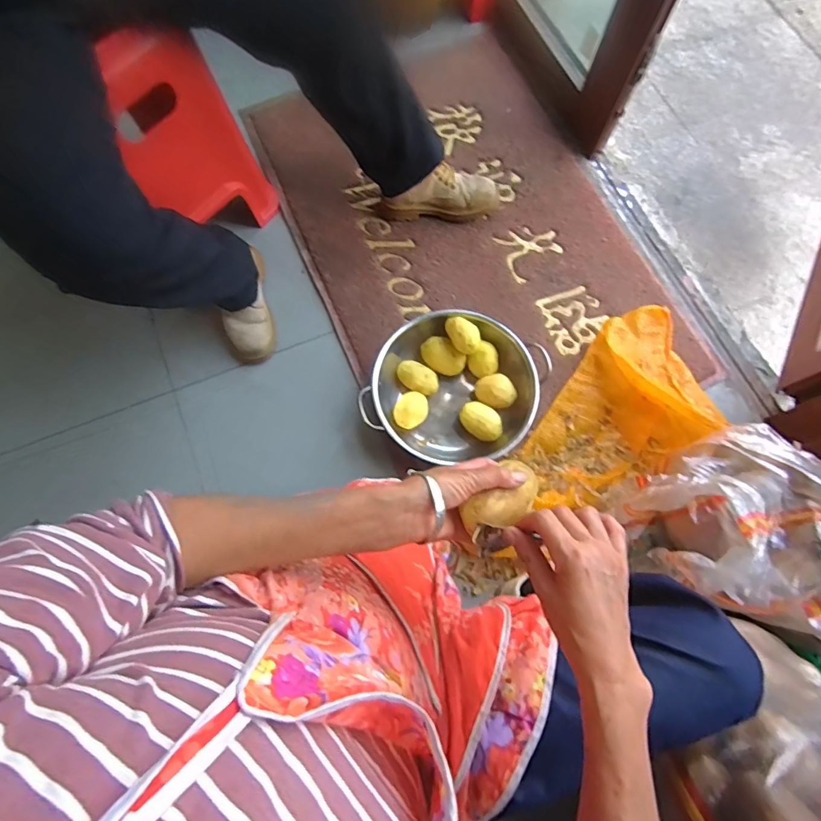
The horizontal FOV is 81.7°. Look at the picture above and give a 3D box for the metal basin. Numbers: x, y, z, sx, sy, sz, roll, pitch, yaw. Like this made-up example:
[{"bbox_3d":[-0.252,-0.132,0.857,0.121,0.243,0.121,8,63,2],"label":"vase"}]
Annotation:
[{"bbox_3d":[0.091,-0.046,0.971,0.316,0.106,0.294,0,73,-1],"label":"metal basin"}]

